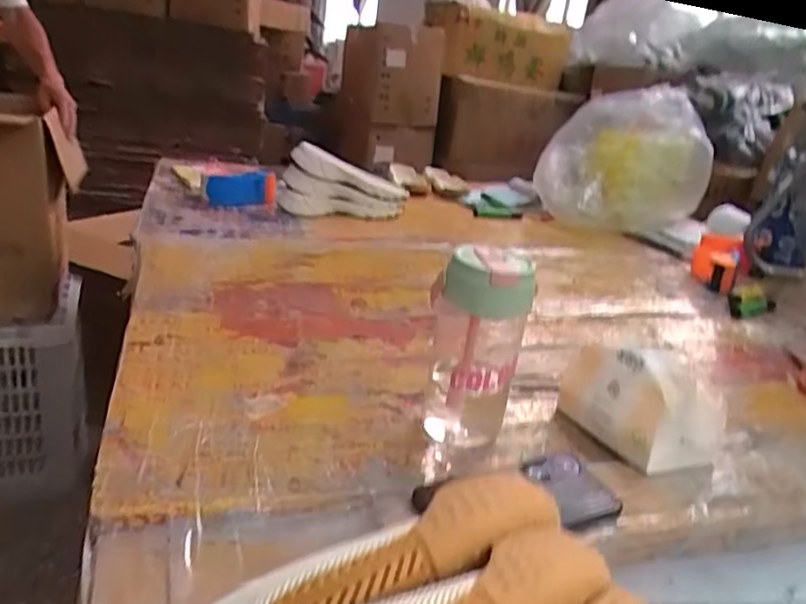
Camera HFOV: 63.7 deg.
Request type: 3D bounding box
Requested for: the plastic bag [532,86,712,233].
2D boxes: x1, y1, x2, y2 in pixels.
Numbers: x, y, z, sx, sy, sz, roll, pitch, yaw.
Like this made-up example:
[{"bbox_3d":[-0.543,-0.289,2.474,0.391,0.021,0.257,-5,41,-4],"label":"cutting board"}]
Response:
[{"bbox_3d":[0.528,-0.335,1.557,0.420,0.328,0.348,15,22,23],"label":"plastic bag"}]

